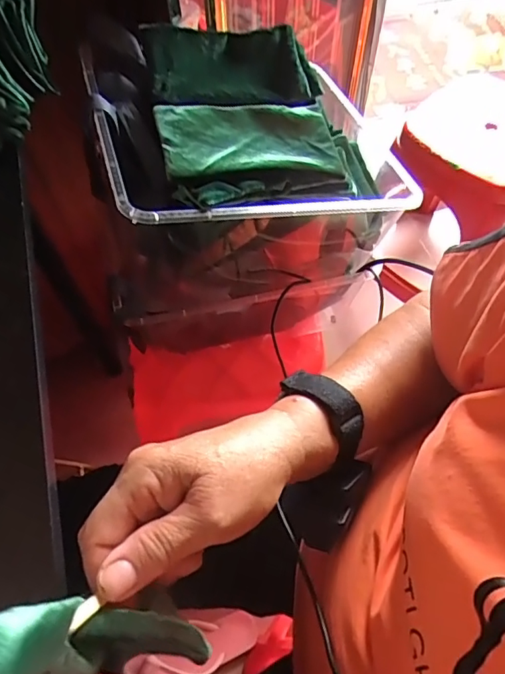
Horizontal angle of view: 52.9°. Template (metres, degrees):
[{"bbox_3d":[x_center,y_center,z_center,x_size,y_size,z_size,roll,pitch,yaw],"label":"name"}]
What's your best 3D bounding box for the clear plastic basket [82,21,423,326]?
[{"bbox_3d":[-0.008,-0.190,0.550,0.295,0.176,0.274,-12,61,-6],"label":"clear plastic basket"}]

